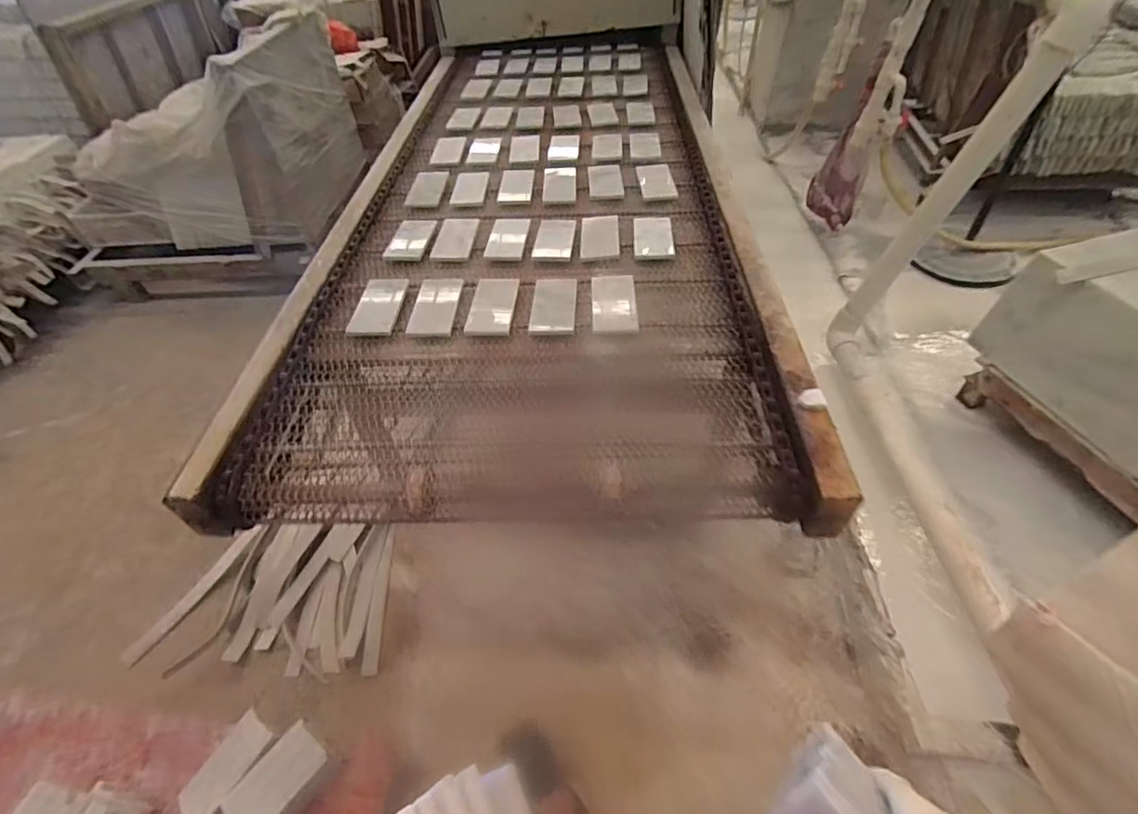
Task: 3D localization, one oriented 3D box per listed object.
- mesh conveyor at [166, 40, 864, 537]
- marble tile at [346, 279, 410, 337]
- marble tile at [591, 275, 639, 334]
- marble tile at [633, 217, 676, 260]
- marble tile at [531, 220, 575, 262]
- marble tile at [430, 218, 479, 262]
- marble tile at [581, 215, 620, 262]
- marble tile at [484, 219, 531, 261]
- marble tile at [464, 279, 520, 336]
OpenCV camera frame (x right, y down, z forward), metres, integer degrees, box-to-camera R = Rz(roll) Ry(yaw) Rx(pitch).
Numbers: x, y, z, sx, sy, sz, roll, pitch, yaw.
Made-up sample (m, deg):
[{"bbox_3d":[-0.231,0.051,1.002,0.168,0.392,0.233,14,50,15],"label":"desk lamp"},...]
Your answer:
[{"bbox_3d":[-0.060,-0.527,1.280,0.894,0.155,1.807,-1,46,3],"label":"mesh conveyor"},{"bbox_3d":[-0.339,-0.183,0.937,0.076,0.009,0.150,4,52,-2],"label":"marble tile"},{"bbox_3d":[0.079,-0.182,0.911,0.076,0.015,0.156,-1,46,3],"label":"marble tile"},{"bbox_3d":[0.171,-0.343,1.056,0.078,0.014,0.147,-1,46,3],"label":"marble tile"},{"bbox_3d":[-0.028,-0.342,1.067,0.078,0.011,0.152,3,46,7],"label":"marble tile"},{"bbox_3d":[-0.235,-0.349,1.079,0.080,0.013,0.153,1,46,4],"label":"marble tile"},{"bbox_3d":[0.063,-0.340,1.052,0.075,0.013,0.163,-1,46,3],"label":"marble tile"},{"bbox_3d":[-0.125,-0.347,1.077,0.076,0.013,0.152,1,46,5],"label":"marble tile"},{"bbox_3d":[-0.135,-0.181,0.933,0.078,0.006,0.145,2,54,4],"label":"marble tile"}]

